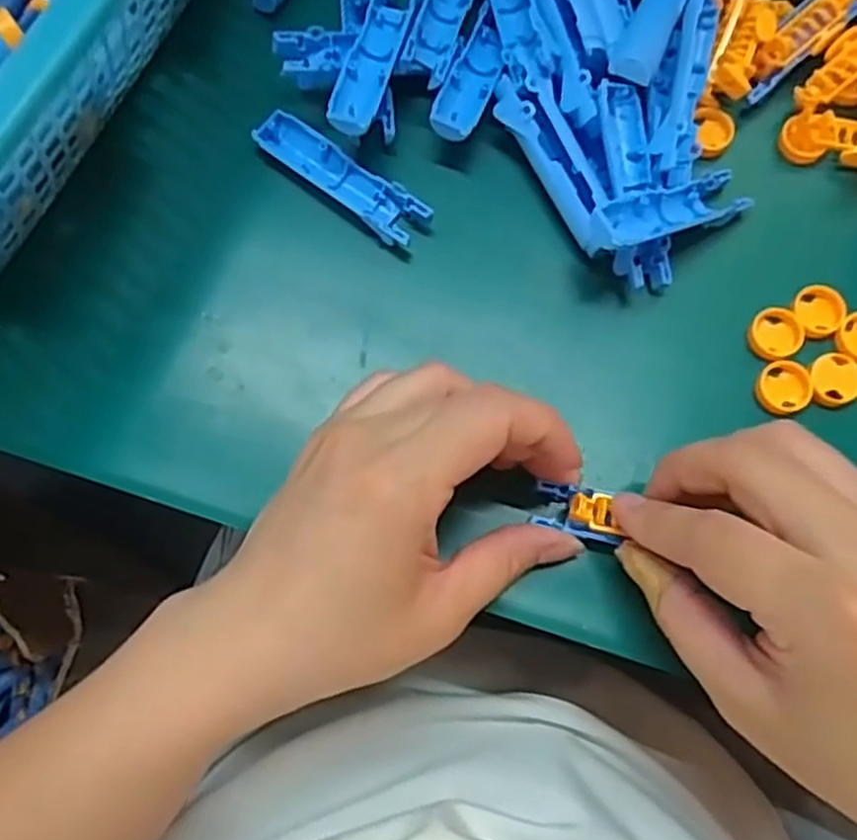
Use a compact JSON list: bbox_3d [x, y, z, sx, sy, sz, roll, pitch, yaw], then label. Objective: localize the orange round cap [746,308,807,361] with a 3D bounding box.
[{"bbox_3d":[0.134,-0.033,0.304,0.020,0.005,0.020,0,75,-1],"label":"orange round cap"}]

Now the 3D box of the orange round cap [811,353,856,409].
[{"bbox_3d":[0.154,-0.015,0.297,0.018,0.004,0.020,9,75,2],"label":"orange round cap"}]

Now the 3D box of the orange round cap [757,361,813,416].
[{"bbox_3d":[0.134,-0.012,0.299,0.020,0.007,0.019,0,75,-1],"label":"orange round cap"}]

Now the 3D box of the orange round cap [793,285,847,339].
[{"bbox_3d":[0.152,-0.043,0.308,0.018,0.008,0.019,0,75,-1],"label":"orange round cap"}]

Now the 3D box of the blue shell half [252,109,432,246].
[{"bbox_3d":[-0.034,-0.096,0.317,0.077,0.012,0.019,37,77,9],"label":"blue shell half"}]

